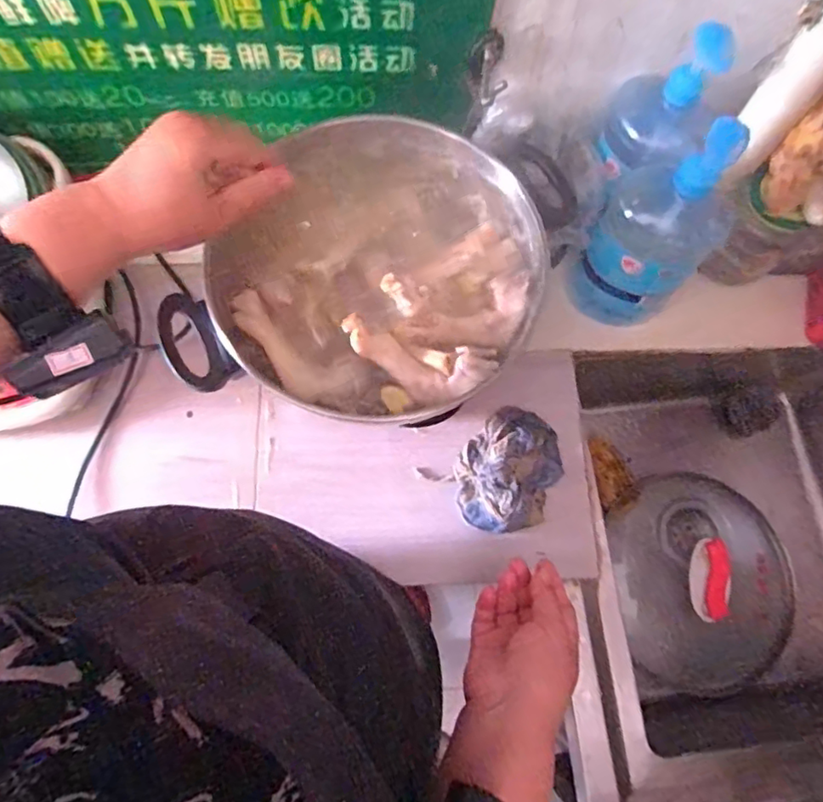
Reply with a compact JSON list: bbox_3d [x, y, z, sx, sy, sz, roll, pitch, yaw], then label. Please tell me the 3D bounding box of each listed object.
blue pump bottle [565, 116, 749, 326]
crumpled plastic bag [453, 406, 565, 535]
[{"bbox_3d":[0.253,-0.169,0.609,0.108,0.224,0.117,-43,78,-13],"label":"blue pump bottle"},{"bbox_3d":[0.108,0.077,0.629,0.113,0.036,0.144,20,74,5],"label":"crumpled plastic bag"}]

